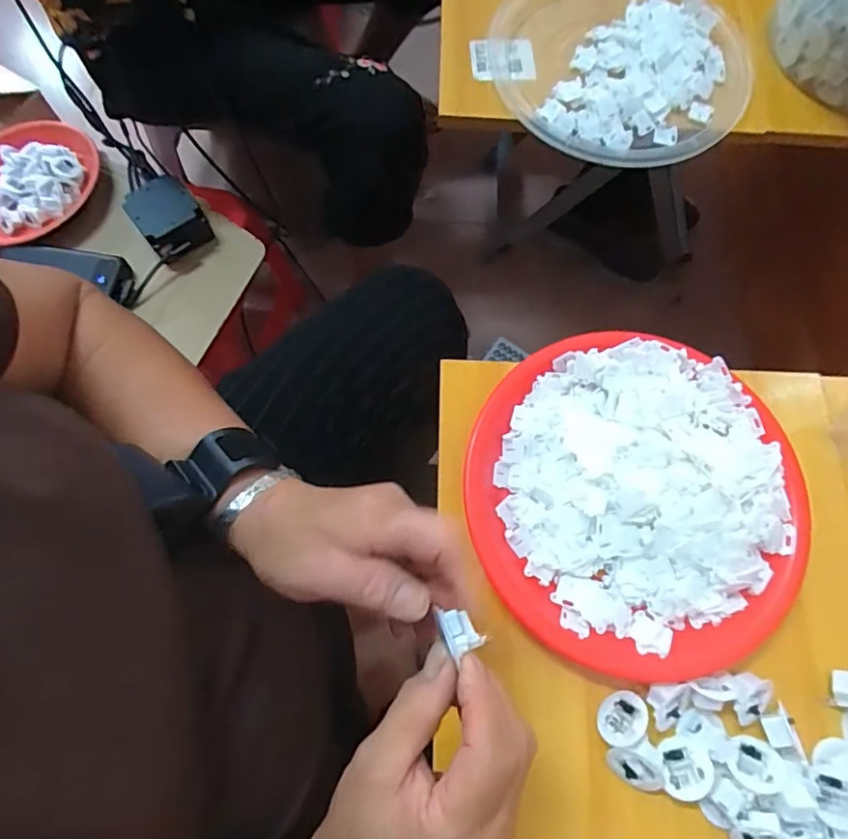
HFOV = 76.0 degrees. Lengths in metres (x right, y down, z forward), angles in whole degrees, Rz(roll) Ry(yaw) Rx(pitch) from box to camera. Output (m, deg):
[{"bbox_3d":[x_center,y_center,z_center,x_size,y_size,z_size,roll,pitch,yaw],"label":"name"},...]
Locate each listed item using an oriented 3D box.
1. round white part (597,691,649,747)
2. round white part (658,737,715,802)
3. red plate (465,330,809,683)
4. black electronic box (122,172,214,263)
[{"bbox_3d":[0.122,0.184,0.335,0.032,0.010,0.029,-54,38,1],"label":"round white part"},{"bbox_3d":[0.158,0.210,0.325,0.030,0.009,0.029,0,73,-1],"label":"round white part"},{"bbox_3d":[0.143,0.050,0.371,0.219,0.035,0.218,0,73,-1],"label":"red plate"},{"bbox_3d":[-0.312,-0.245,0.666,0.075,0.058,0.089,-35,77,-11],"label":"black electronic box"}]

